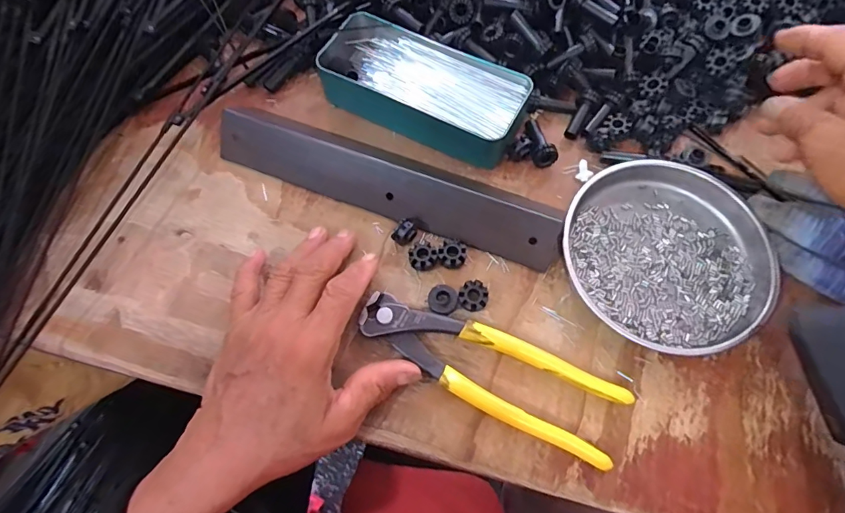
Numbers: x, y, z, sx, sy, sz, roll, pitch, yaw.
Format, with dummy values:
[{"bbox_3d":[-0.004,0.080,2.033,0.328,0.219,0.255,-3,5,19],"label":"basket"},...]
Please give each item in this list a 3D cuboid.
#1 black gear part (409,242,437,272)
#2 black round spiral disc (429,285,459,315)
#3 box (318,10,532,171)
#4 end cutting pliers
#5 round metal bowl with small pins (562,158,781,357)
[{"bbox_3d":[0.000,0.000,0.313,0.020,0.012,0.019,0,68,0],"label":"black gear part"},{"bbox_3d":[0.013,0.029,0.301,0.018,0.015,0.017,0,68,0],"label":"black round spiral disc"},{"bbox_3d":[0.000,-0.128,0.354,0.158,0.031,0.077,26,71,12],"label":"box"},{"bbox_3d":[0.038,0.067,0.283,0.164,0.011,0.047,25,72,10],"label":"end cutting pliers"},{"bbox_3d":[0.161,-0.004,0.306,0.124,0.024,0.128,0,68,0],"label":"round metal bowl with small pins"}]

